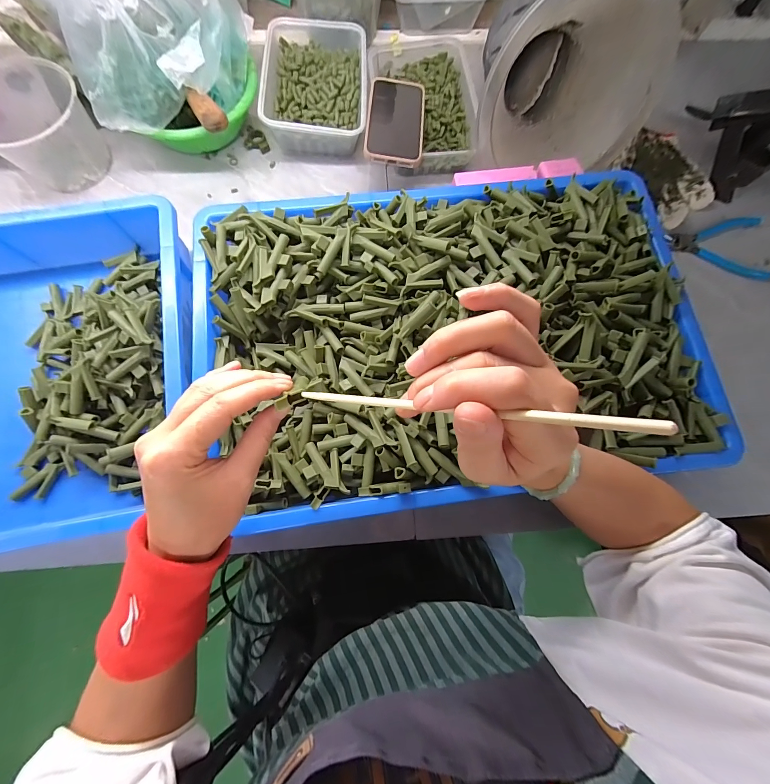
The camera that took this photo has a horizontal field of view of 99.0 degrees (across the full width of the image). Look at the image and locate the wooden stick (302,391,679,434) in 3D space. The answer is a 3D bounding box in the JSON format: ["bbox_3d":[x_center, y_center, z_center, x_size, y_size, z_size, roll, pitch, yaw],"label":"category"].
[{"bbox_3d":[0.021,0.006,0.164,0.185,0.009,0.005,4,73,39],"label":"wooden stick"}]

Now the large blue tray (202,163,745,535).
[{"bbox_3d":[0.077,-0.072,0.370,0.563,0.062,0.374,-8,77,-3],"label":"large blue tray"}]

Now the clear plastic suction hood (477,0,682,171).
[{"bbox_3d":[0.257,-0.450,0.467,0.210,0.171,0.180,18,77,3],"label":"clear plastic suction hood"}]

